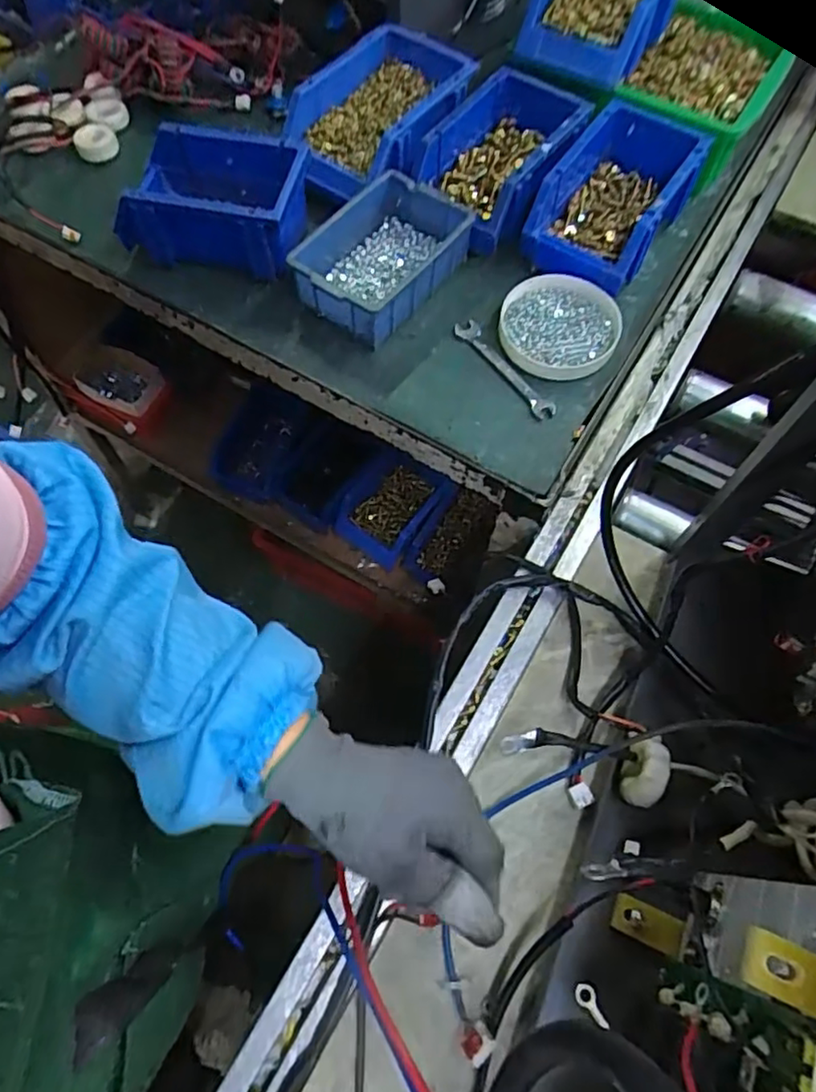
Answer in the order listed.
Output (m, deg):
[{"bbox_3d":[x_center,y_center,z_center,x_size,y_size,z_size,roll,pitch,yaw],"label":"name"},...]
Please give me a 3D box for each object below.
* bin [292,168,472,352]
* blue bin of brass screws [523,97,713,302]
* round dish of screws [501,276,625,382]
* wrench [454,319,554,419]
[{"bbox_3d":[-0.024,-0.268,0.592,0.114,0.055,0.157,32,70,13],"label":"bin"},{"bbox_3d":[0.199,-0.336,0.606,0.113,0.068,0.188,33,70,13],"label":"blue bin of brass screws"},{"bbox_3d":[0.134,-0.195,0.565,0.103,0.017,0.105,0,66,0],"label":"round dish of screws"},{"bbox_3d":[0.086,-0.158,0.560,0.023,0.007,0.125,-33,70,-14],"label":"wrench"}]

